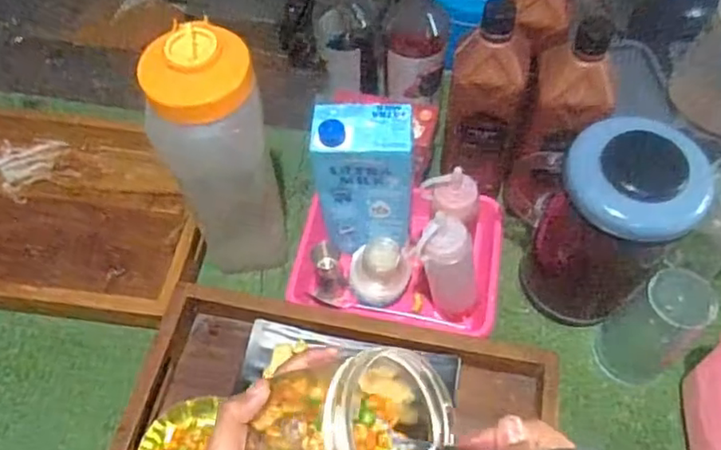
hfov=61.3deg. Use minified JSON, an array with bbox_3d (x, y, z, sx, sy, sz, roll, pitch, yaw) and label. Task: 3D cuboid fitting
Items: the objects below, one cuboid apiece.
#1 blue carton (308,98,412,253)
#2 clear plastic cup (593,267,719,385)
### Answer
[{"bbox_3d":[0.004,-0.047,0.629,0.096,0.160,0.069,3,59,1],"label":"blue carton"},{"bbox_3d":[0.287,0.100,0.592,0.062,0.141,0.068,0,59,0],"label":"clear plastic cup"}]

